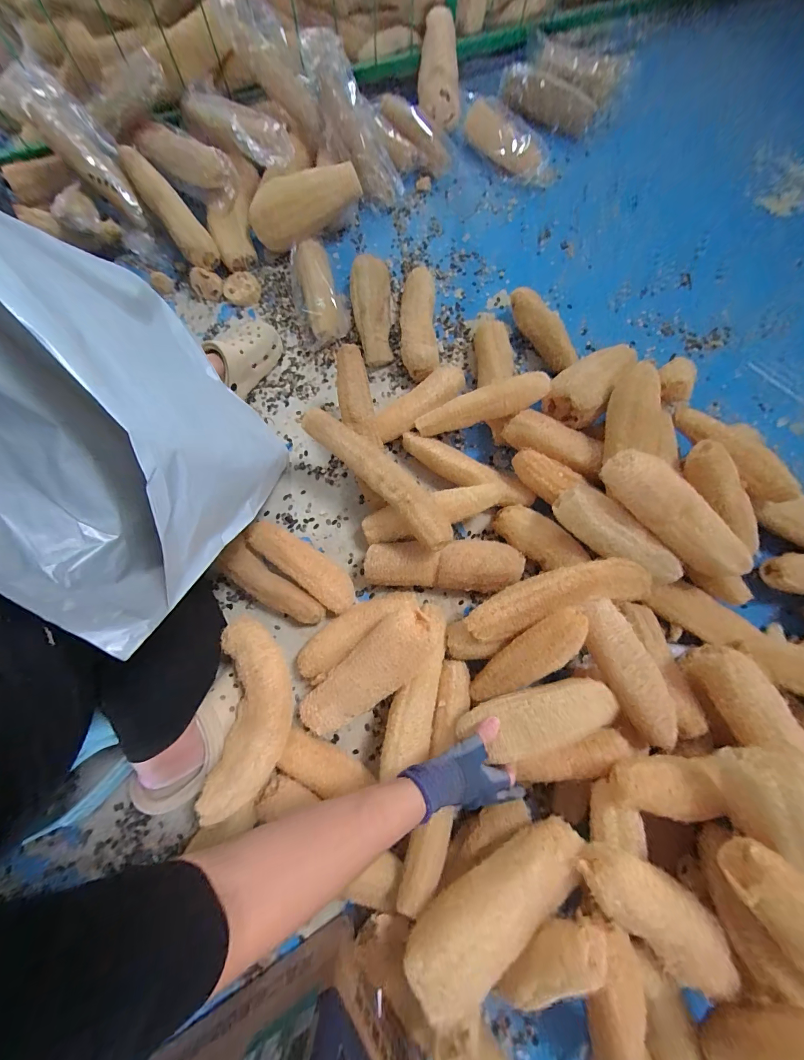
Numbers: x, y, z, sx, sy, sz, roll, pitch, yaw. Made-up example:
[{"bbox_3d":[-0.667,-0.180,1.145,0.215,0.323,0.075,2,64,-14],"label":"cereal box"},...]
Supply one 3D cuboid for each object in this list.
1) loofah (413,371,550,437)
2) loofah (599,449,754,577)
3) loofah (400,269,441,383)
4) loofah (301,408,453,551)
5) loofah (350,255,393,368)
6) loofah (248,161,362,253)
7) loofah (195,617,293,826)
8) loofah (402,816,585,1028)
[{"bbox_3d":[0.134,-0.215,0.634,0.230,0.043,0.051,-16,75,14],"label":"loofah"},{"bbox_3d":[0.389,-0.017,0.520,0.264,0.069,0.053,38,78,-10],"label":"loofah"},{"bbox_3d":[0.032,-0.416,0.749,0.080,0.069,0.250,-2,75,0],"label":"loofah"},{"bbox_3d":[-0.032,-0.088,0.575,0.294,0.043,0.067,44,80,11],"label":"loofah"},{"bbox_3d":[-0.063,-0.452,0.752,0.080,0.088,0.215,-4,75,0],"label":"loofah"},{"bbox_3d":[-0.204,-0.677,0.772,0.236,0.091,0.082,-12,76,-2],"label":"loofah"},{"bbox_3d":[-0.210,0.260,0.522,0.106,0.062,0.247,1,75,1],"label":"loofah"},{"bbox_3d":[0.111,0.428,0.414,0.229,0.072,0.076,-26,76,-20],"label":"loofah"}]

